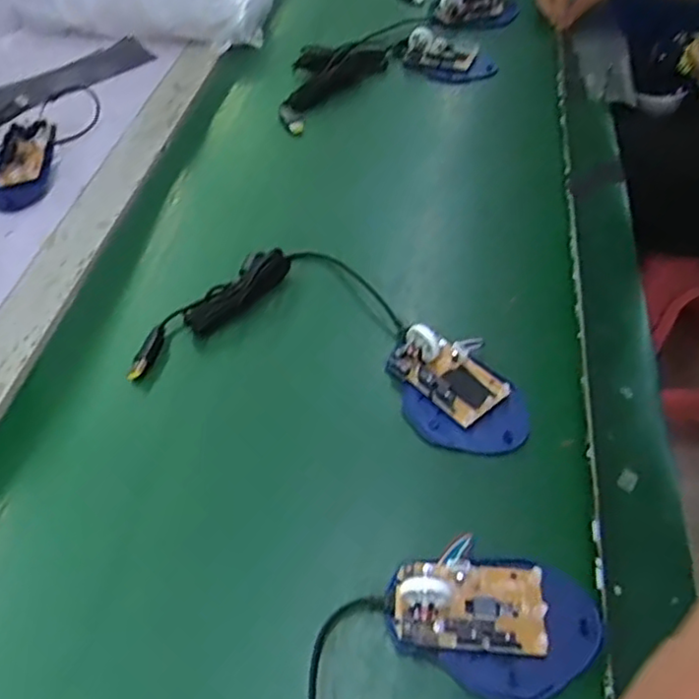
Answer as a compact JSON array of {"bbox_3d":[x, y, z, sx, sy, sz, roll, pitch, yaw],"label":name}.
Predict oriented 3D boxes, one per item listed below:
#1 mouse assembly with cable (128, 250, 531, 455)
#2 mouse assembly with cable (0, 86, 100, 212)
[{"bbox_3d":[-0.004,-0.013,0.493,0.274,0.043,0.152,15,48,7],"label":"mouse assembly with cable"},{"bbox_3d":[-0.342,-0.220,0.683,0.155,0.031,0.170,23,49,14],"label":"mouse assembly with cable"}]

